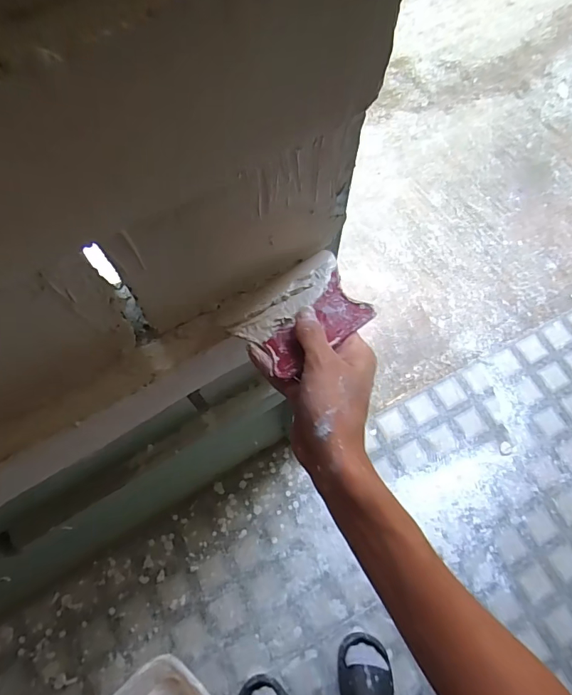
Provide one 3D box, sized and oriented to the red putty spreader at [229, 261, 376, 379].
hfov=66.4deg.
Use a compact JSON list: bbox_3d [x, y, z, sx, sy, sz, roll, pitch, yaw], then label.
[{"bbox_3d":[0.016,-0.024,0.373,0.103,0.005,0.075,-35,55,-6],"label":"red putty spreader"}]

